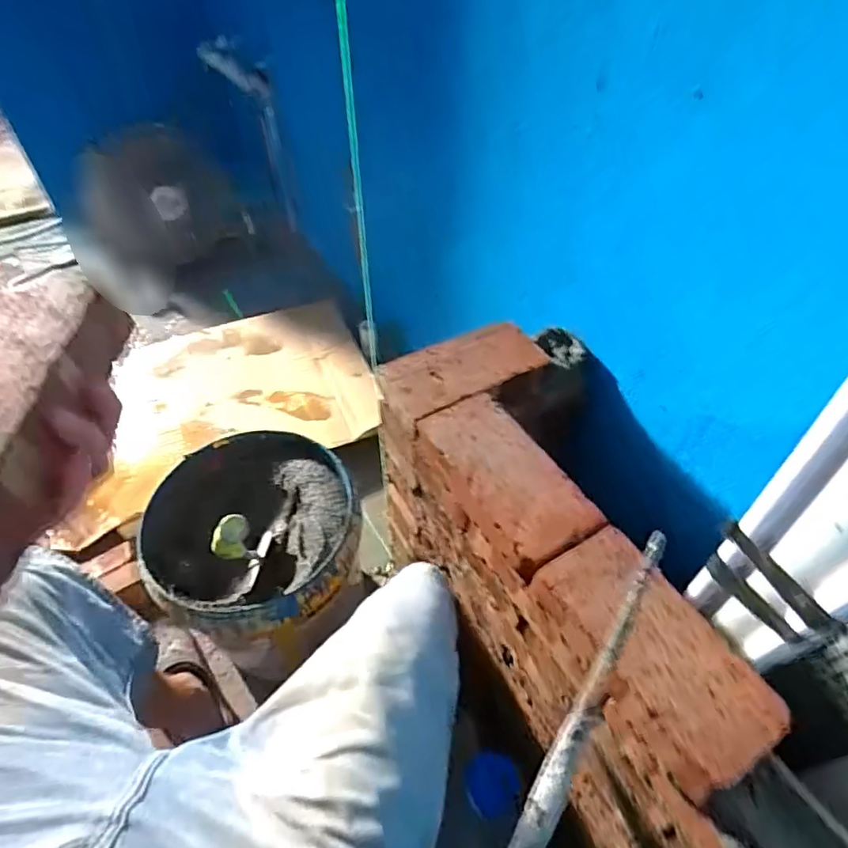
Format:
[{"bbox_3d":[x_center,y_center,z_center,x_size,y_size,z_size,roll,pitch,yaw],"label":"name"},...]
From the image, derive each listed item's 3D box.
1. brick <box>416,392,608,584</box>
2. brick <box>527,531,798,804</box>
[{"bbox_3d":[0.092,0.069,0.653,0.115,0.071,0.224,-24,53,-20],"label":"brick"},{"bbox_3d":[0.208,0.220,0.530,0.111,0.075,0.219,-26,53,-21],"label":"brick"}]

